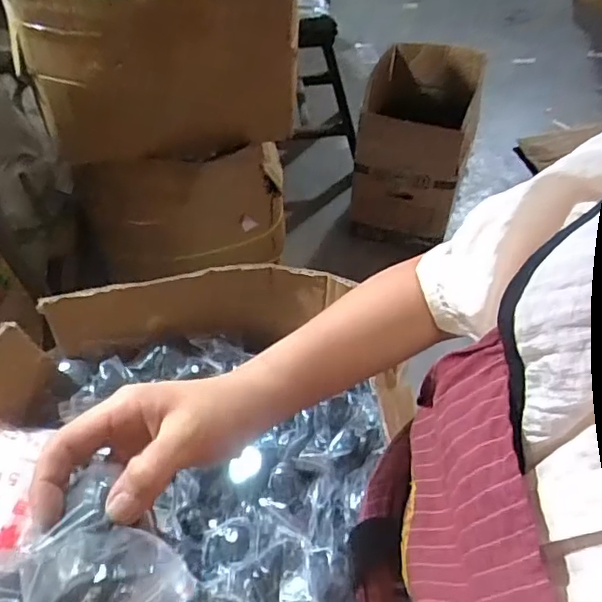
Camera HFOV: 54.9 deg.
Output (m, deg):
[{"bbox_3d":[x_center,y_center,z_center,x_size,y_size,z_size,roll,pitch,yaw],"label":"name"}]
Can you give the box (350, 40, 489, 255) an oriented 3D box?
[{"bbox_3d":[0.347,-0.480,1.783,0.288,0.447,0.456,13,56,10],"label":"box"}]

